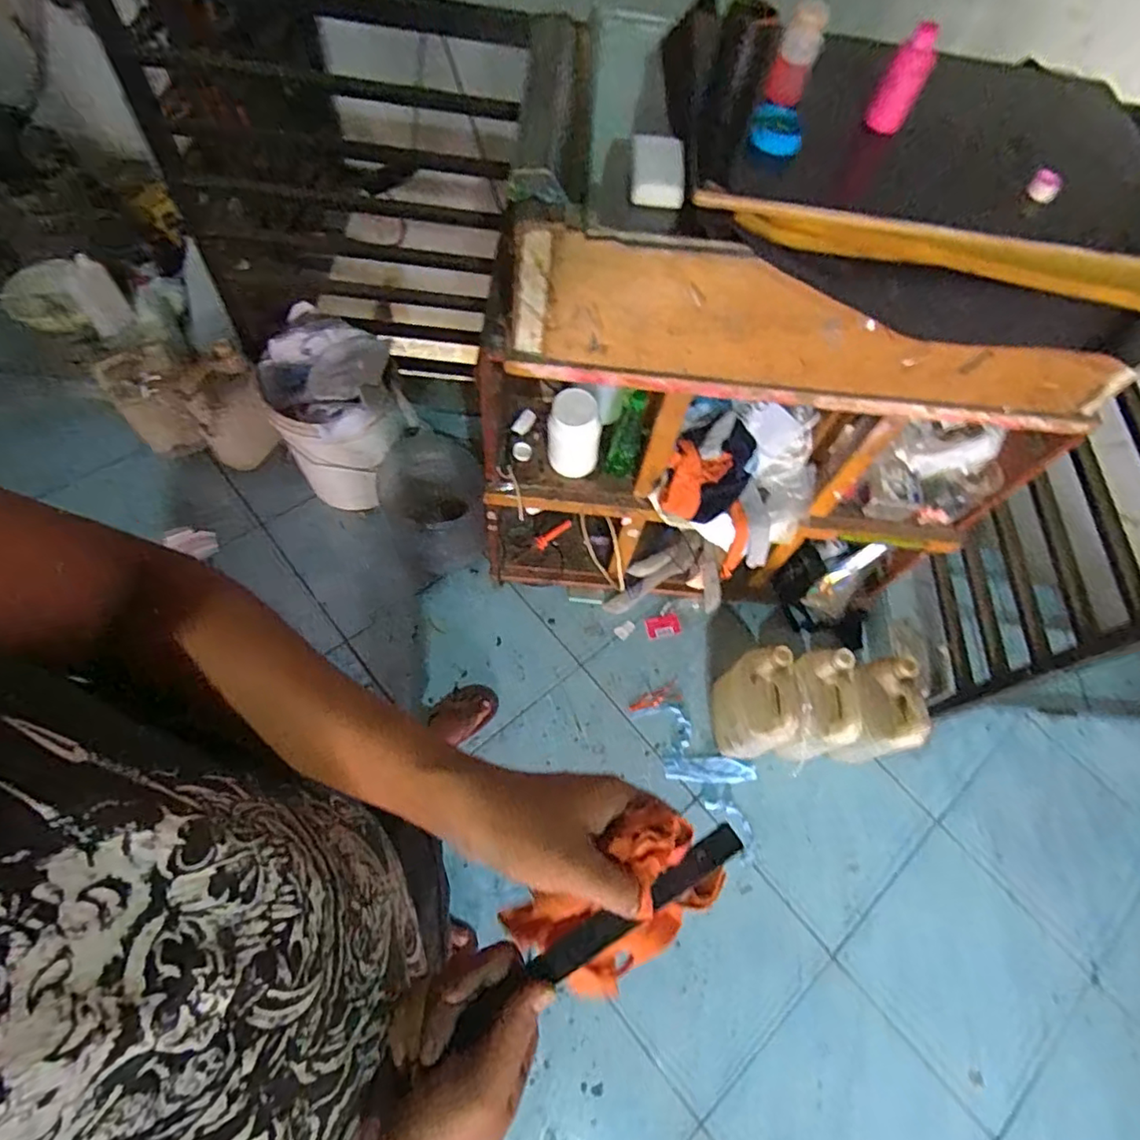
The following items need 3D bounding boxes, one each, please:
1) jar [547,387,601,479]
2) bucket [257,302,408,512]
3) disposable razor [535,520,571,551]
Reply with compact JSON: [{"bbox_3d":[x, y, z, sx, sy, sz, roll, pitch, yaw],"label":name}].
[{"bbox_3d":[0.007,-0.266,1.175,0.098,0.179,0.093,3,63,-5],"label":"jar"},{"bbox_3d":[-0.569,-0.383,1.520,0.290,0.353,0.339,-12,66,-12],"label":"bucket"},{"bbox_3d":[-0.044,-0.093,1.580,0.108,0.014,0.031,-35,70,4],"label":"disposable razor"}]

